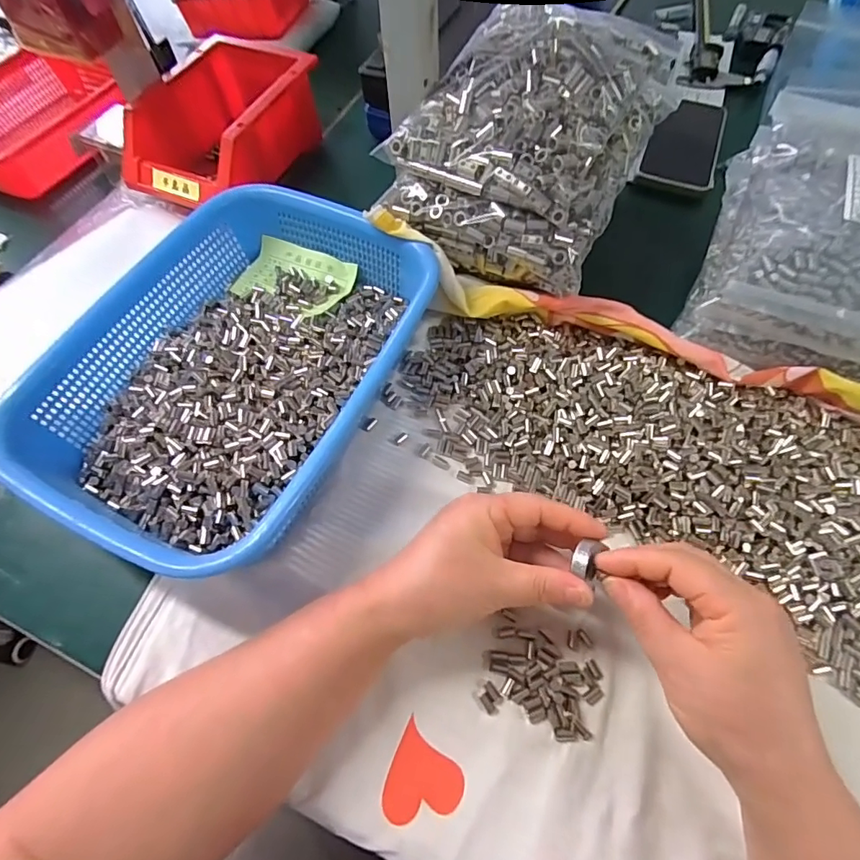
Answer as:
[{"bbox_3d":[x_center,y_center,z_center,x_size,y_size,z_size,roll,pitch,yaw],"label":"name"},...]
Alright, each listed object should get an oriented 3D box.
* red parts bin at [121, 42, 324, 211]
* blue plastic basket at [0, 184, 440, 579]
[{"bbox_3d":[-0.198,-0.301,0.488,0.117,0.072,0.190,24,66,14],"label":"red parts bin"},{"bbox_3d":[-0.133,-0.045,0.359,0.203,0.069,0.282,22,65,12],"label":"blue plastic basket"}]

